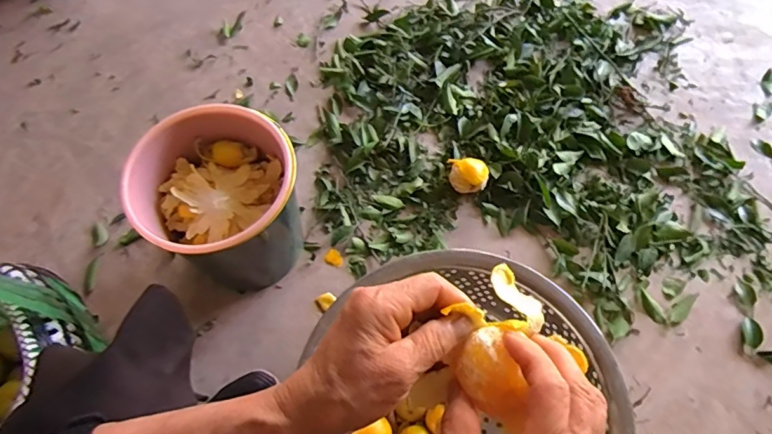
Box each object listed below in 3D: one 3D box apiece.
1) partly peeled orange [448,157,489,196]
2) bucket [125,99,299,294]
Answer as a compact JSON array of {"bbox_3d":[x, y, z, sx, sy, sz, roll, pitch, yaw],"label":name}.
[{"bbox_3d":[0.146,-0.075,0.885,0.071,0.051,0.064,11,66,7],"label":"partly peeled orange"},{"bbox_3d":[-0.232,-0.002,0.747,0.205,0.255,0.192,0,65,0],"label":"bucket"}]

